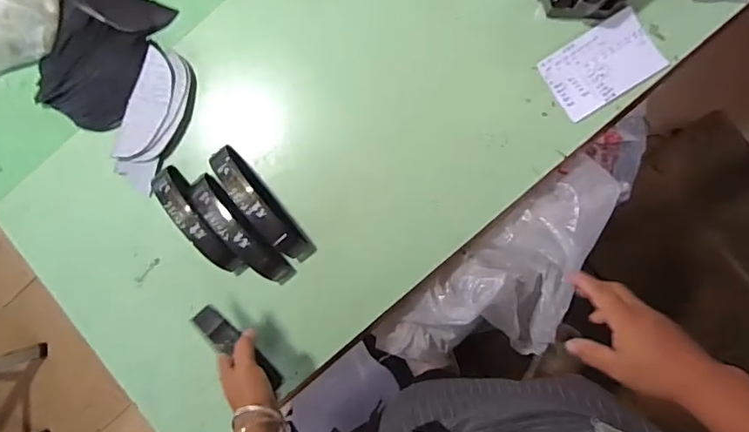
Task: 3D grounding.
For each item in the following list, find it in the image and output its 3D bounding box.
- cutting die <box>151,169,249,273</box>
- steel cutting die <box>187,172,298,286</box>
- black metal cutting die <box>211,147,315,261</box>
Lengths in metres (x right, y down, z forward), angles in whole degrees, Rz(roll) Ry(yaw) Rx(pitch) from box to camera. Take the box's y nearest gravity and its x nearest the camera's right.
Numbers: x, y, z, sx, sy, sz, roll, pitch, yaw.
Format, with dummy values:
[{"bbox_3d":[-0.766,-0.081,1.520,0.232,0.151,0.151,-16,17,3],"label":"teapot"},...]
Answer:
[{"bbox_3d":[-0.258,0.007,0.740,0.039,0.065,0.191,-39,93,5],"label":"cutting die"},{"bbox_3d":[-0.198,0.021,0.731,0.049,0.058,0.199,-37,93,5],"label":"steel cutting die"},{"bbox_3d":[-0.164,-0.016,0.735,0.042,0.085,0.201,-38,93,5],"label":"black metal cutting die"}]

